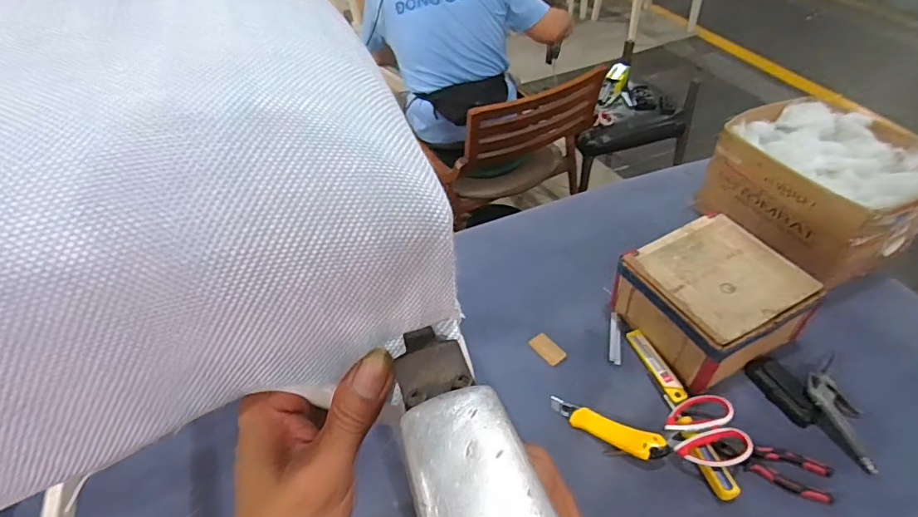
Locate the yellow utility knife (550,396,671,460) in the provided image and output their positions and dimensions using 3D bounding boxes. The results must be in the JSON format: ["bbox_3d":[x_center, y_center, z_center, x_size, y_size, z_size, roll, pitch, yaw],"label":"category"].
[{"bbox_3d":[0.213,0.249,0.710,0.170,0.012,0.038,13,60,31],"label":"yellow utility knife"}]

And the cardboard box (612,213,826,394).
[{"bbox_3d":[0.407,0.067,0.795,0.218,0.133,0.208,-23,49,-17],"label":"cardboard box"}]

